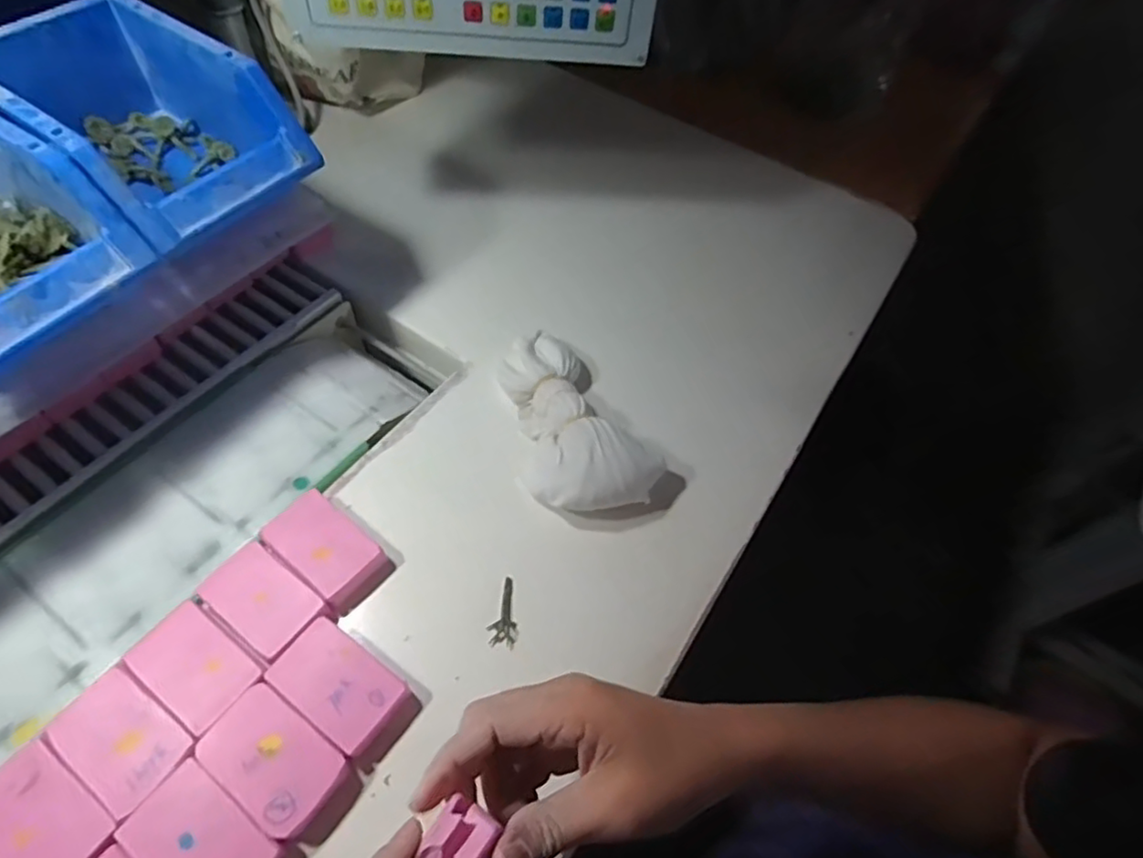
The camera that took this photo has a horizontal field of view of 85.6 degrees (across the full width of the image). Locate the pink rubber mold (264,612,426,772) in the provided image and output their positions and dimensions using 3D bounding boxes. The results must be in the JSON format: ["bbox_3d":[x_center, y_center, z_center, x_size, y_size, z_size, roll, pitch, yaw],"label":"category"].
[{"bbox_3d":[-0.130,0.150,0.355,0.078,0.019,0.045,34,60,17],"label":"pink rubber mold"}]

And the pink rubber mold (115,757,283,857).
[{"bbox_3d":[-0.185,0.209,0.312,0.071,0.020,0.044,33,60,16],"label":"pink rubber mold"}]

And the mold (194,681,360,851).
[{"bbox_3d":[-0.156,0.180,0.332,0.079,0.022,0.046,34,60,16],"label":"mold"}]

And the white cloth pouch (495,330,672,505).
[{"bbox_3d":[-0.008,-0.007,0.450,0.084,0.042,0.159,-27,63,-20],"label":"white cloth pouch"}]

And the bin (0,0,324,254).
[{"bbox_3d":[-0.278,-0.194,0.398,0.183,0.075,0.124,32,60,15],"label":"bin"}]

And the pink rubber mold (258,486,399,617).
[{"bbox_3d":[-0.157,0.077,0.396,0.075,0.018,0.045,36,61,18],"label":"pink rubber mold"}]

